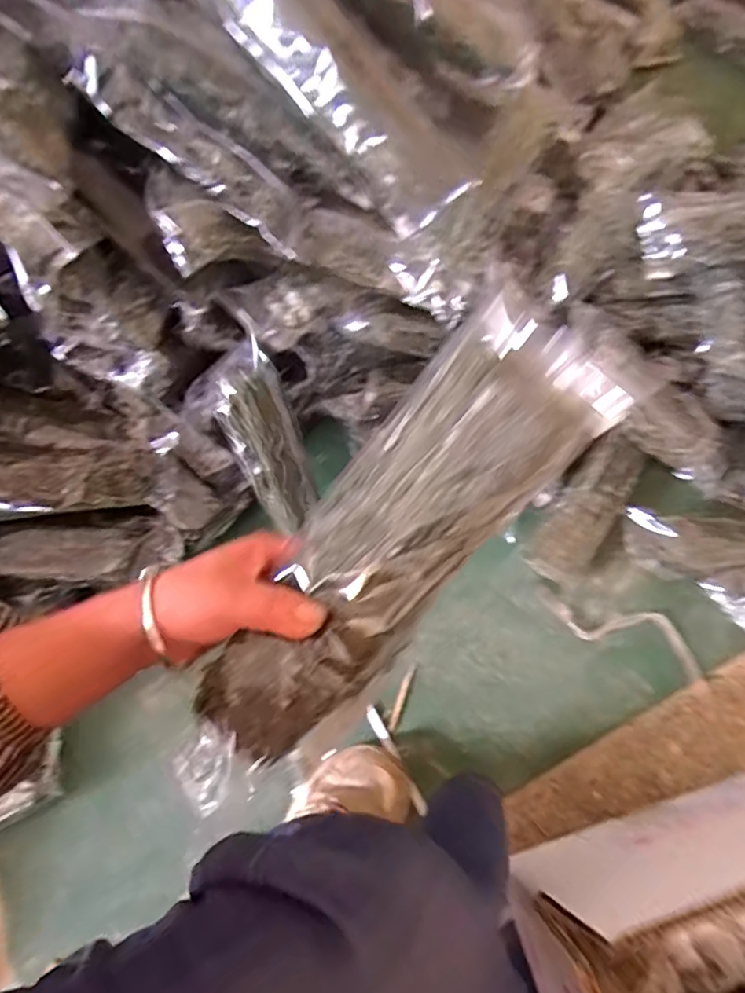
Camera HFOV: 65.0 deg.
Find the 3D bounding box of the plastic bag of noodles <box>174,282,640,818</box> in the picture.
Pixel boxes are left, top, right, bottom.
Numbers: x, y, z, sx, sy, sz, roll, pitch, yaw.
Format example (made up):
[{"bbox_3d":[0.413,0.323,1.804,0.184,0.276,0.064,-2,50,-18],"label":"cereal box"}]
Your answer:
[{"bbox_3d":[0.002,0.036,0.297,0.077,0.028,0.293,41,94,20],"label":"plastic bag of noodles"}]

